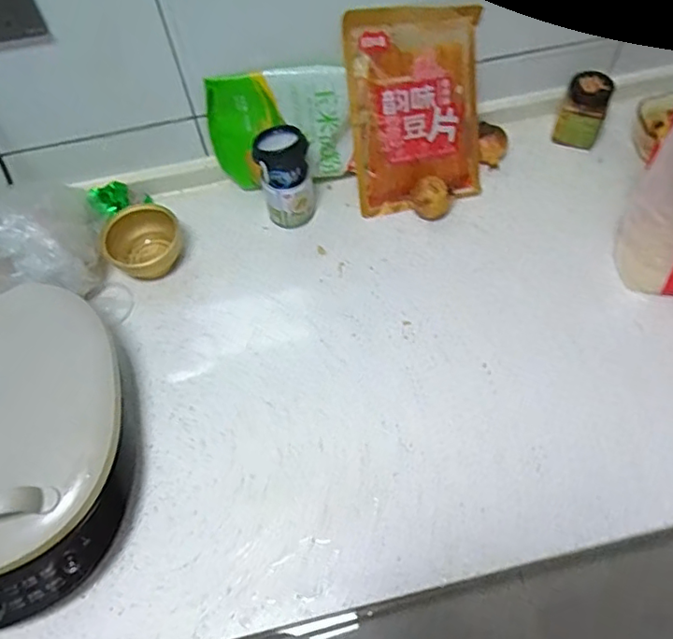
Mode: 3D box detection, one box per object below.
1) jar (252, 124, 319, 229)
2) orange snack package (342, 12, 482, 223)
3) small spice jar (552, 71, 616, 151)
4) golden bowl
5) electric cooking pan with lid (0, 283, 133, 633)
[{"bbox_3d":[-0.064,-0.187,0.769,0.069,0.130,0.074,-1,61,2],"label":"jar"},{"bbox_3d":[0.108,-0.274,0.769,0.173,0.245,0.023,-12,23,-11],"label":"orange snack package"},{"bbox_3d":[0.355,-0.303,0.831,0.062,0.096,0.061,23,64,14],"label":"small spice jar"},{"bbox_3d":[-0.256,-0.102,0.779,0.092,0.048,0.102,-11,61,-4],"label":"golden bowl"},{"bbox_3d":[-0.357,0.136,0.605,0.282,0.129,0.326,-19,60,-7],"label":"electric cooking pan with lid"}]

